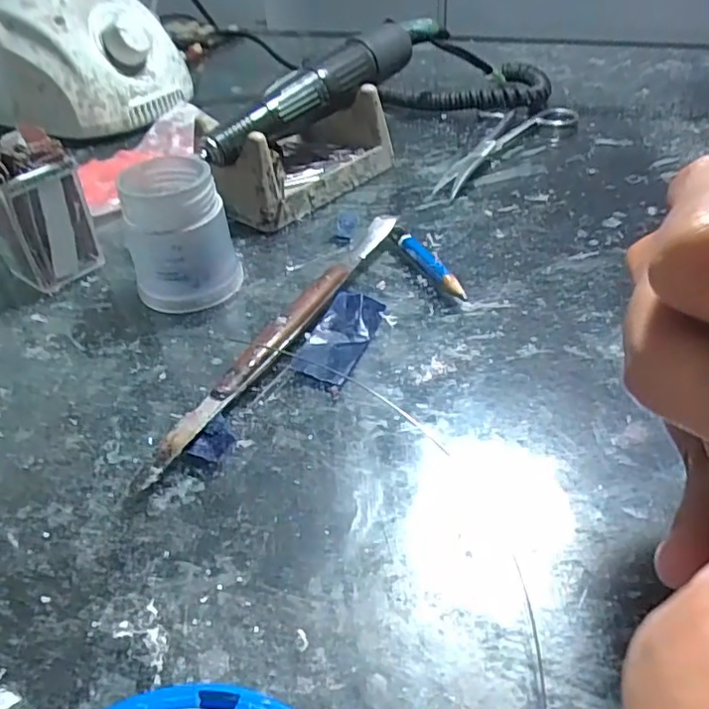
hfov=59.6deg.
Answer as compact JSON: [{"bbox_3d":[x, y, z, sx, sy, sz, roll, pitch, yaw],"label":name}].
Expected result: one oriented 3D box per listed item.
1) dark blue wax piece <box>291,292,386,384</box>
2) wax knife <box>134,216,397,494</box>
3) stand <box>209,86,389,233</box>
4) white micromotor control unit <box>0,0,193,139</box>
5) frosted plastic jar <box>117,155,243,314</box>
[{"bbox_3d":[-0.005,-0.008,0.236,0.022,0.007,0.045,14,43,19],"label":"dark blue wax piece"},{"bbox_3d":[-0.024,-0.011,0.238,0.013,0.011,0.164,18,44,23],"label":"wax knife"},{"bbox_3d":[-0.028,-0.107,0.328,0.055,0.040,0.098,23,47,28],"label":"stand"},{"bbox_3d":[-0.198,-0.194,0.406,0.139,0.080,0.082,6,41,11],"label":"white micromotor control unit"},{"bbox_3d":[-0.072,-0.050,0.256,0.040,0.051,0.038,-13,41,-12],"label":"frosted plastic jar"}]

